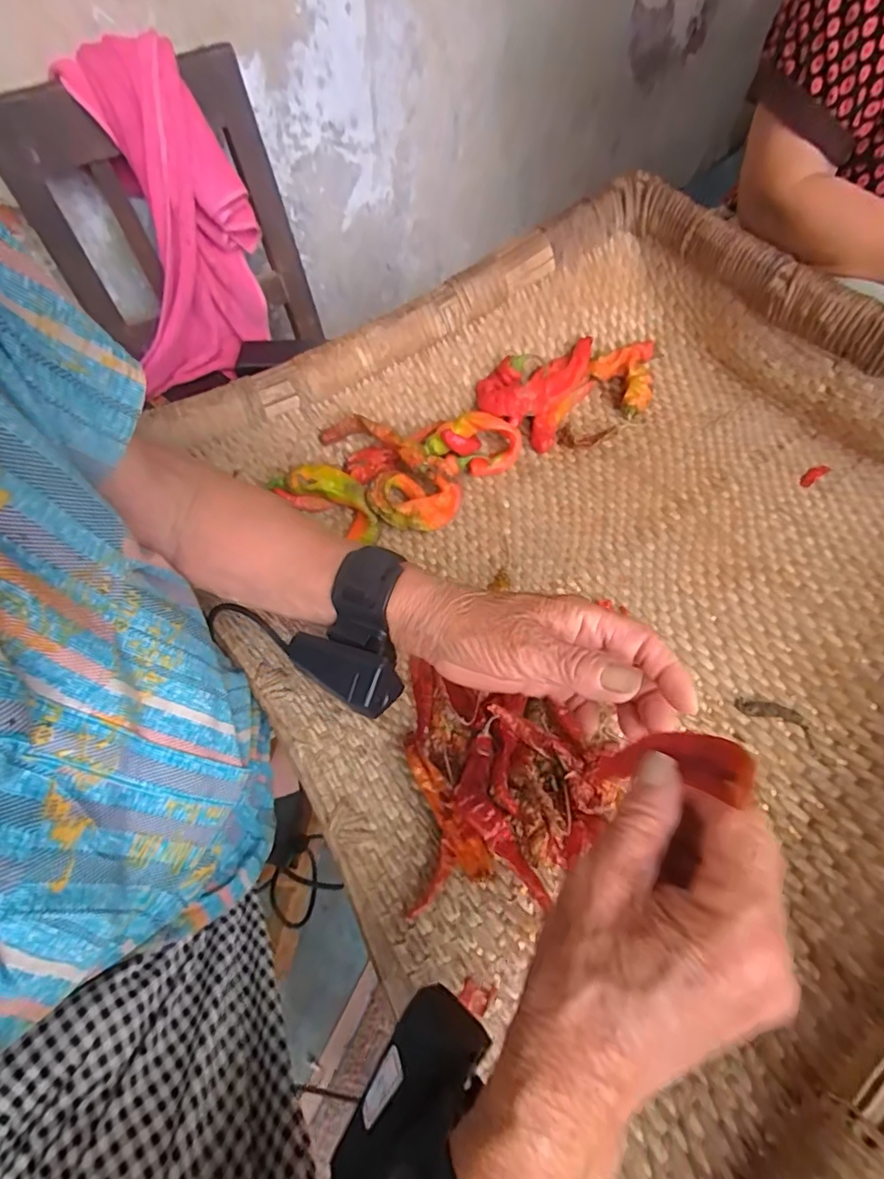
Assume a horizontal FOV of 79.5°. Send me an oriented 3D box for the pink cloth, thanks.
[{"bbox_3d":[-0.291,-0.385,0.578,0.190,0.278,0.093,-22,57,-10],"label":"pink cloth"}]

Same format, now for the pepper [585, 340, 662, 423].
[{"bbox_3d":[0.184,-0.218,0.545,0.064,0.040,0.092,14,58,14],"label":"pepper"}]

